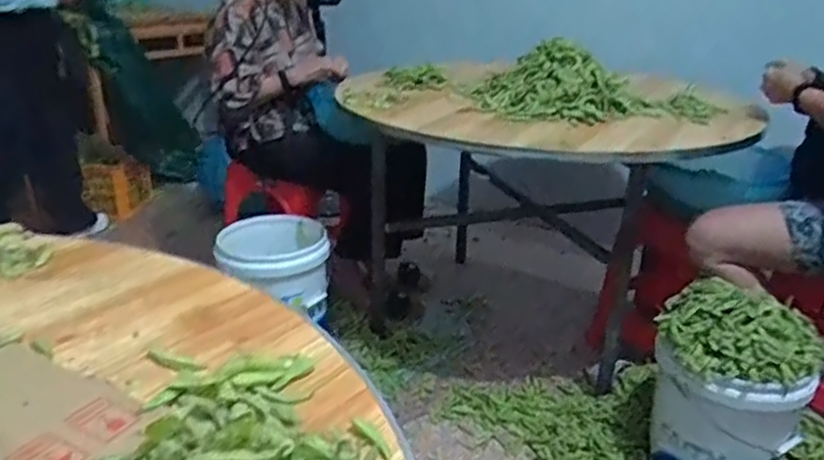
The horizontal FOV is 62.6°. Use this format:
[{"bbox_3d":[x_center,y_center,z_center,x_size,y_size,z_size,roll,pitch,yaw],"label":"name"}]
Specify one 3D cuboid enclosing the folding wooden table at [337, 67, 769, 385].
[{"bbox_3d":[0.255,-0.062,1.859,0.766,0.676,0.929,-13,29,-34],"label":"folding wooden table"}]

